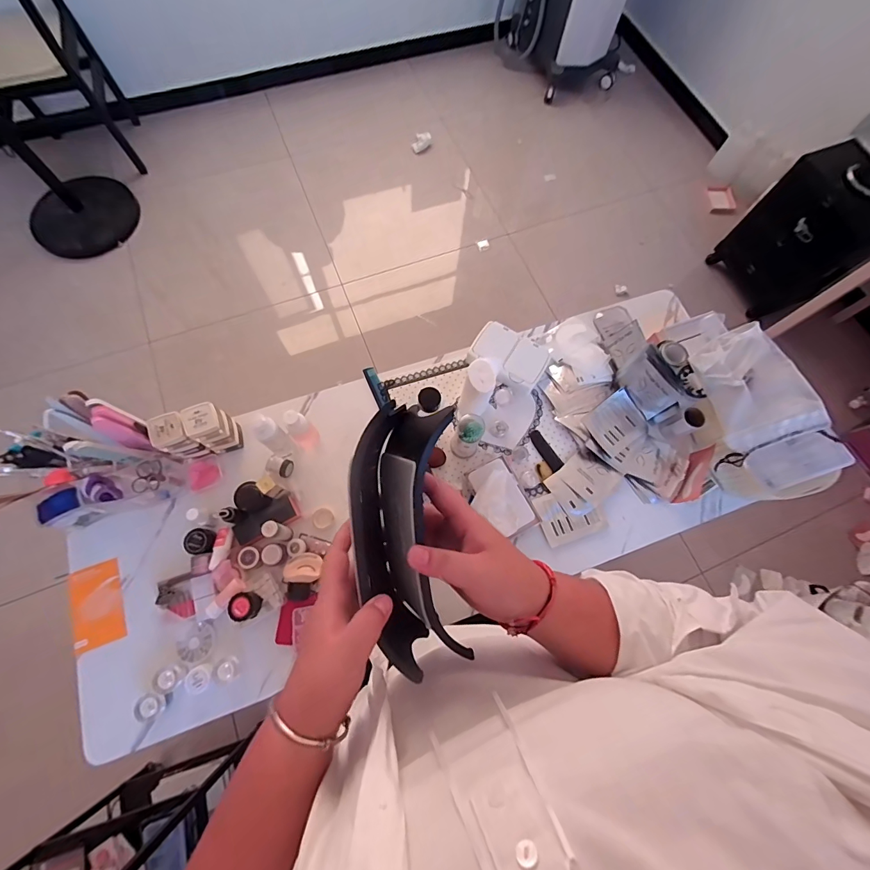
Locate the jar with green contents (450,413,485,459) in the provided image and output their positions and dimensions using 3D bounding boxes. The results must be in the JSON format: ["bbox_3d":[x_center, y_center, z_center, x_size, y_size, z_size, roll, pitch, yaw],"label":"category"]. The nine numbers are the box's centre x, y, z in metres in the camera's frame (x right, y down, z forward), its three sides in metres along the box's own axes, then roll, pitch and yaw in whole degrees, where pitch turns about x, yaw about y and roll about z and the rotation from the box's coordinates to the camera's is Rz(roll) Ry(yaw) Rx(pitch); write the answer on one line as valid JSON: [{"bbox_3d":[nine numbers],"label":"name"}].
[{"bbox_3d":[0.053,0.003,0.659,0.044,0.103,0.046,1,72,-2],"label":"jar with green contents"}]

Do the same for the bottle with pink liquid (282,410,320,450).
[{"bbox_3d":[-0.217,-0.007,0.645,0.040,0.102,0.032,-39,78,-13],"label":"bottle with pink liquid"}]

